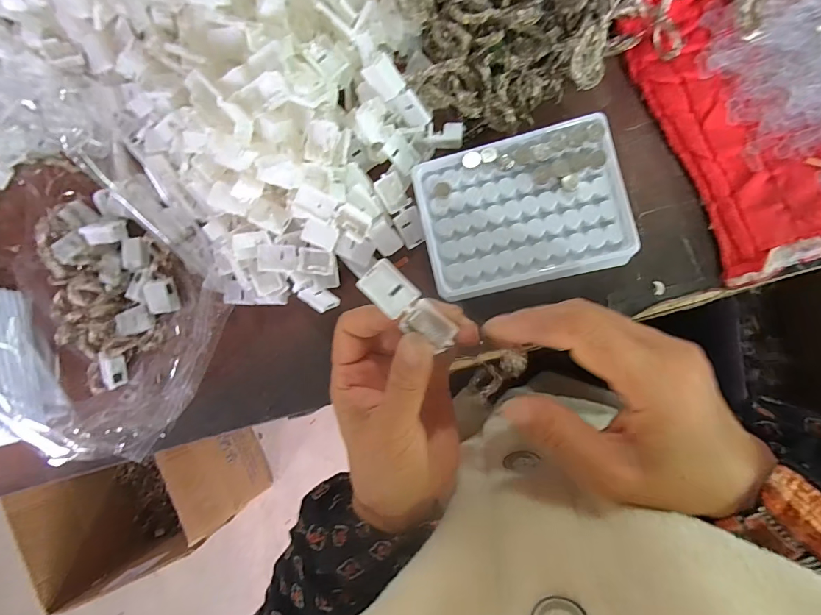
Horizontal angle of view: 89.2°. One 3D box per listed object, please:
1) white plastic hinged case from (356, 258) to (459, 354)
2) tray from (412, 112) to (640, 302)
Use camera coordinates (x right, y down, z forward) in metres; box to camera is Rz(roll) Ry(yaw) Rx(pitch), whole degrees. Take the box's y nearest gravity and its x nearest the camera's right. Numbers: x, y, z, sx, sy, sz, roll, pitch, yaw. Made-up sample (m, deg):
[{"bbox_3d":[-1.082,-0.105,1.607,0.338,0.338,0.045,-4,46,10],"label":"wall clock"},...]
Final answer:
[{"bbox_3d":[0.000,-0.001,0.217,0.055,0.013,0.020,40,99,-8],"label":"white plastic hinged case"},{"bbox_3d":[0.075,-0.065,0.288,0.129,0.029,0.100,-13,87,9],"label":"tray"}]

